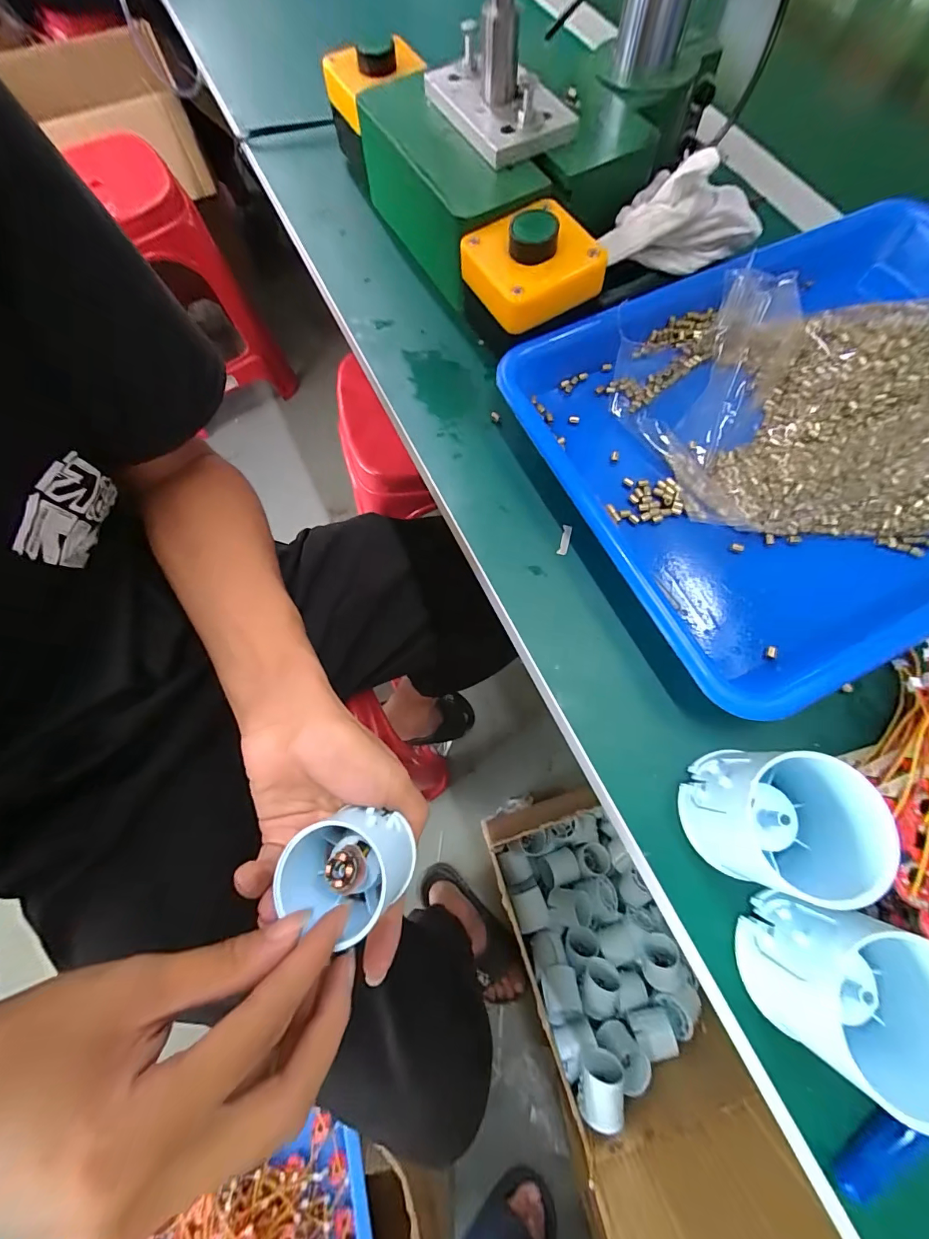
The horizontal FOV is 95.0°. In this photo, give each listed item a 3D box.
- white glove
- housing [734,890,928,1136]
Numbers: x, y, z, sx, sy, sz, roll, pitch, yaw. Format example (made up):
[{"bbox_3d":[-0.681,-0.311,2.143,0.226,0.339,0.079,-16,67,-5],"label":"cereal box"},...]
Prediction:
[{"bbox_3d":[0.141,-0.268,0.276,0.112,0.051,0.047,-11,72,-3],"label":"white glove"},{"bbox_3d":[0.143,0.136,0.154,0.053,0.053,0.050,0,72,1],"label":"housing"}]

